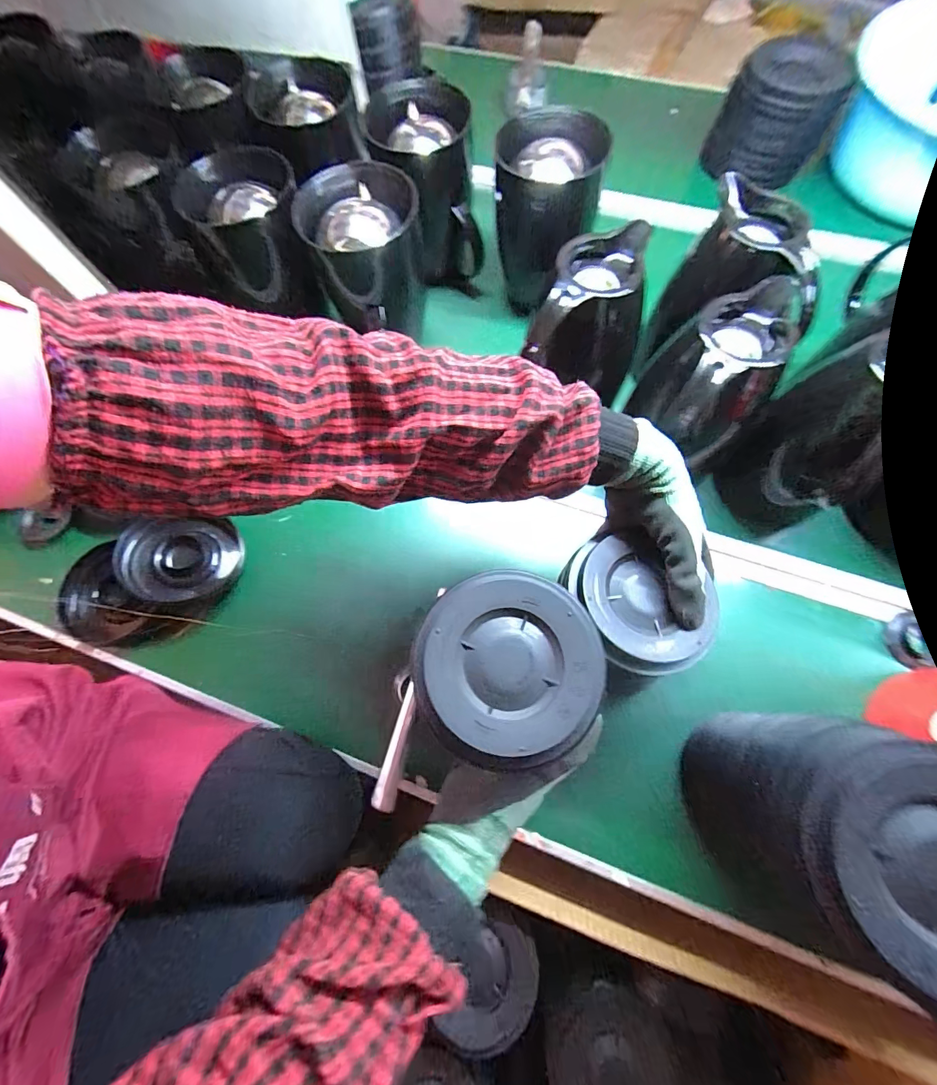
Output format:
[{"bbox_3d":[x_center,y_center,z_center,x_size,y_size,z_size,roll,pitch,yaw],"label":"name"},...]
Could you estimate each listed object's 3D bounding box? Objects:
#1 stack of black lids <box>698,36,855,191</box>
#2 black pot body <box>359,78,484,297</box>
[{"bbox_3d":[0.434,-0.605,0.605,0.150,0.136,0.119,28,74,12],"label":"stack of black lids"},{"bbox_3d":[-0.053,-0.449,0.556,0.122,0.179,0.148,-14,70,-3],"label":"black pot body"}]

